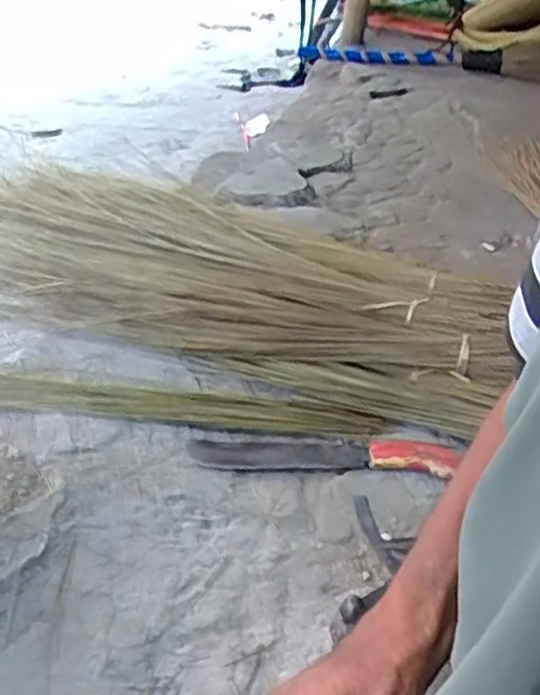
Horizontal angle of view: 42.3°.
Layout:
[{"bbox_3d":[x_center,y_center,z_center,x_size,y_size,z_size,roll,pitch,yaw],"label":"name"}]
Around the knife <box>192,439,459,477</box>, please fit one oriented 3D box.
[{"bbox_3d":[0.058,0.117,0.785,0.292,0.024,0.053,4,36,2],"label":"knife"}]

